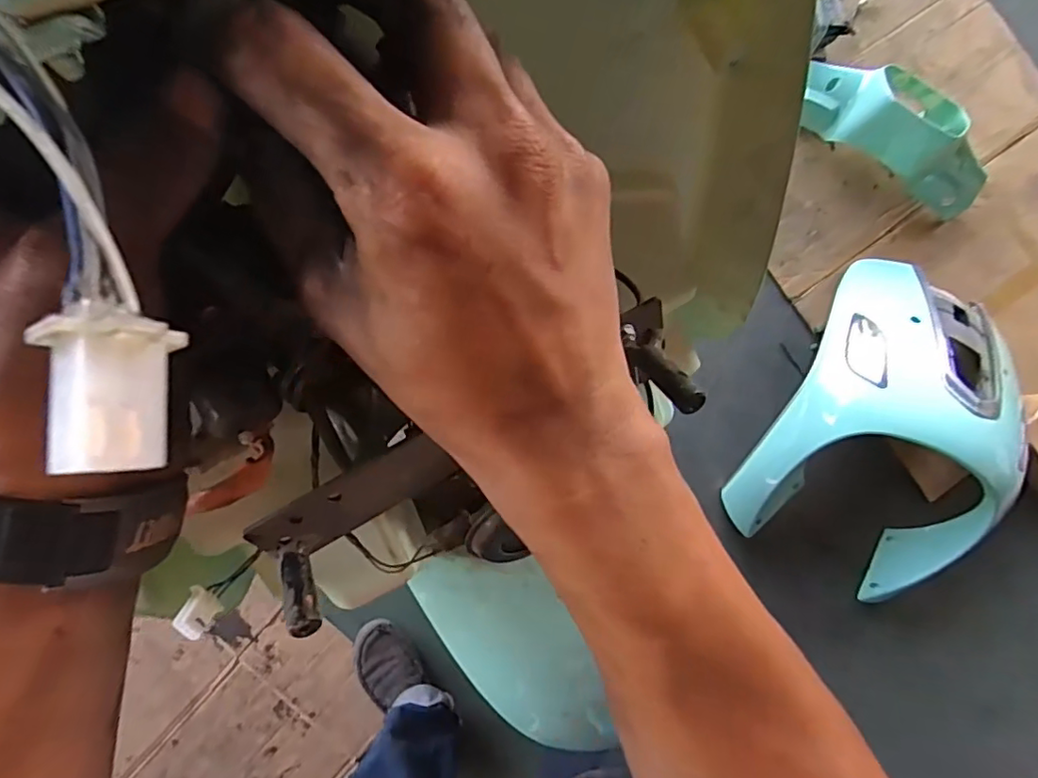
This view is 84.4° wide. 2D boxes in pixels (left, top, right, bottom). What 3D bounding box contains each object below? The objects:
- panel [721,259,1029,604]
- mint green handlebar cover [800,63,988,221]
[{"bbox_3d":[0.703,0.041,1.031,0.395,0.190,0.561,27,85,-3],"label":"panel"},{"bbox_3d":[0.750,-0.523,1.119,0.437,0.131,0.162,28,85,-3],"label":"mint green handlebar cover"}]

